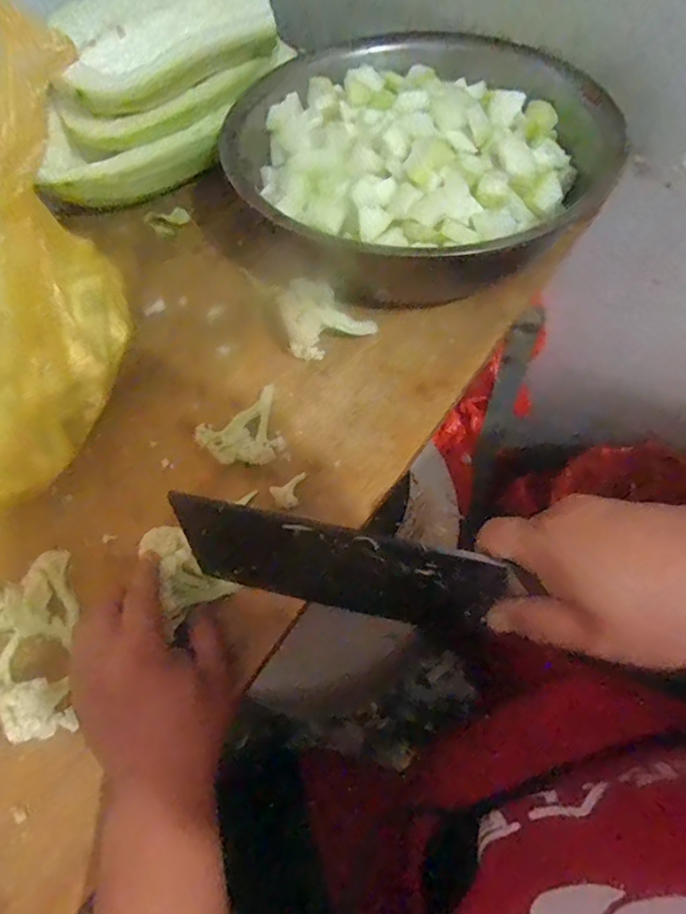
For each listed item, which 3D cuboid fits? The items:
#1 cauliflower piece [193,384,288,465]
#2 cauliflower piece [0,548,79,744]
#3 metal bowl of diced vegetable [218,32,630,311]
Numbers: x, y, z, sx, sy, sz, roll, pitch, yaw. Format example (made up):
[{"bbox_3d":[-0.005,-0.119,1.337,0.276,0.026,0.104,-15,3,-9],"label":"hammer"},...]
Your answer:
[{"bbox_3d":[-0.078,-0.025,0.471,0.086,0.029,0.072,-42,66,-19],"label":"cauliflower piece"},{"bbox_3d":[-0.262,0.145,0.372,0.134,0.044,0.124,-17,61,-7],"label":"cauliflower piece"},{"bbox_3d":[0.071,-0.316,0.579,0.352,0.109,0.385,-1,60,2],"label":"metal bowl of diced vegetable"}]

